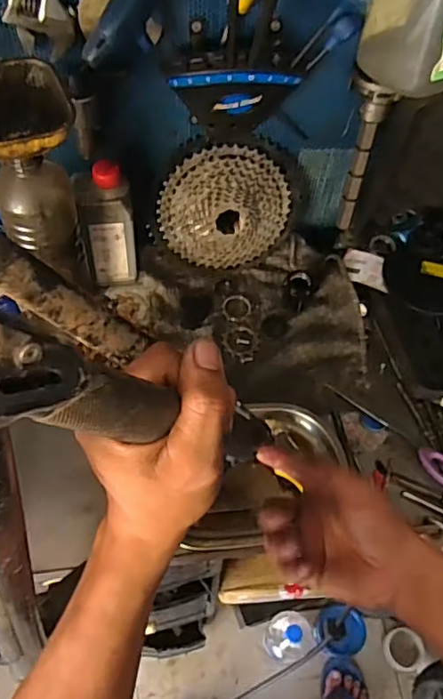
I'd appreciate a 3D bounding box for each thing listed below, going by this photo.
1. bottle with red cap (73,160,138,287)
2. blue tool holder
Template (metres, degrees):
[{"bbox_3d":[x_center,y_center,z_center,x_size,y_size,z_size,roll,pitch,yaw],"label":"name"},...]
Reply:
[{"bbox_3d":[-0.139,-0.151,0.688,0.066,0.172,0.055,-13,60,-11],"label":"bottle with red cap"},{"bbox_3d":[0.013,-0.260,0.587,0.129,0.086,0.043,2,58,-2],"label":"blue tool holder"}]

